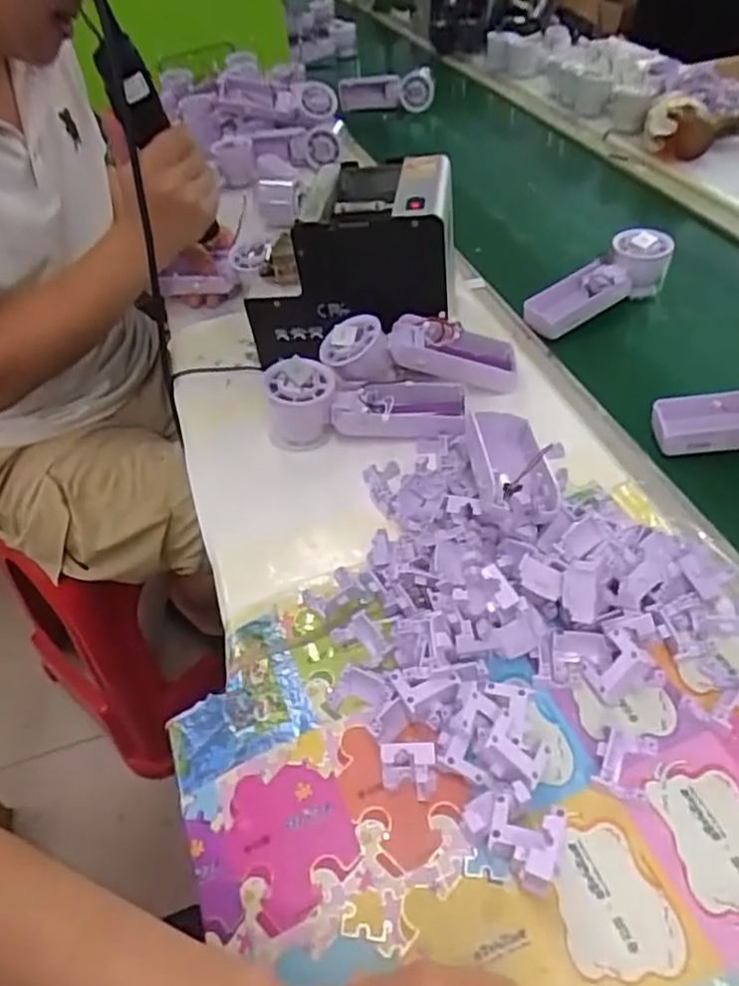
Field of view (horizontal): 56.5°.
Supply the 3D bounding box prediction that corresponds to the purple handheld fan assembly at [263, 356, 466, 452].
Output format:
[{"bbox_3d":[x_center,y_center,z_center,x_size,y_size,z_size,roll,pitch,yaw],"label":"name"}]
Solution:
[{"bbox_3d":[-0.005,-0.076,0.570,0.165,0.056,0.058,0,46,6],"label":"purple handheld fan assembly"}]

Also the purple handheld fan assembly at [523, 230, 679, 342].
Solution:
[{"bbox_3d":[0.234,-0.217,0.708,0.159,0.067,0.051,-25,49,-17],"label":"purple handheld fan assembly"}]

